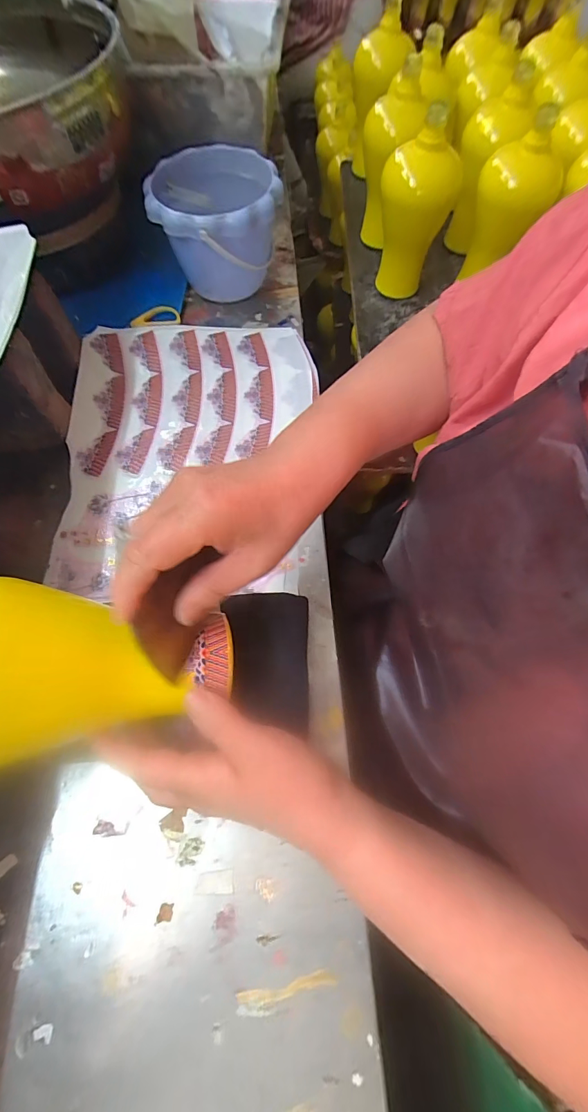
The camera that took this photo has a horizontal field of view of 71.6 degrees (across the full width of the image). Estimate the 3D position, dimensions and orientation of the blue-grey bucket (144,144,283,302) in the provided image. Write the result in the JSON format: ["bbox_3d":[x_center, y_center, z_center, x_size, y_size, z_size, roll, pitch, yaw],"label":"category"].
[{"bbox_3d":[-0.093,-0.410,0.522,0.152,0.114,0.161,0,67,1],"label":"blue-grey bucket"}]

